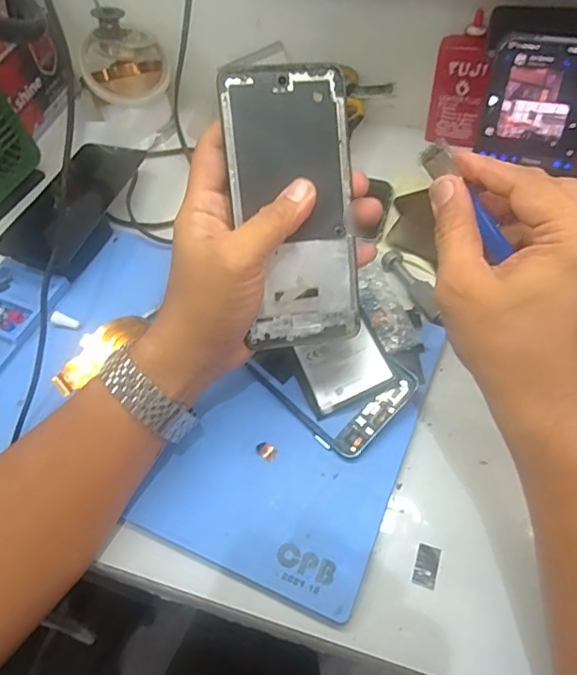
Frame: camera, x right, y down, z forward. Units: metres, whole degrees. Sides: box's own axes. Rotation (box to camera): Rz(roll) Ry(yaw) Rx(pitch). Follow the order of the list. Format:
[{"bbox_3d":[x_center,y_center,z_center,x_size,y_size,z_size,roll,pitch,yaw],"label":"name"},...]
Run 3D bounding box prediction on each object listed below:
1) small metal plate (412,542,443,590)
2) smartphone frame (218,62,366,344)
[{"bbox_3d":[0.085,0.140,0.323,0.014,0.004,0.025,17,63,13],"label":"small metal plate"},{"bbox_3d":[0.004,-0.075,0.317,0.072,0.006,0.161,-7,103,-6],"label":"smartphone frame"}]

